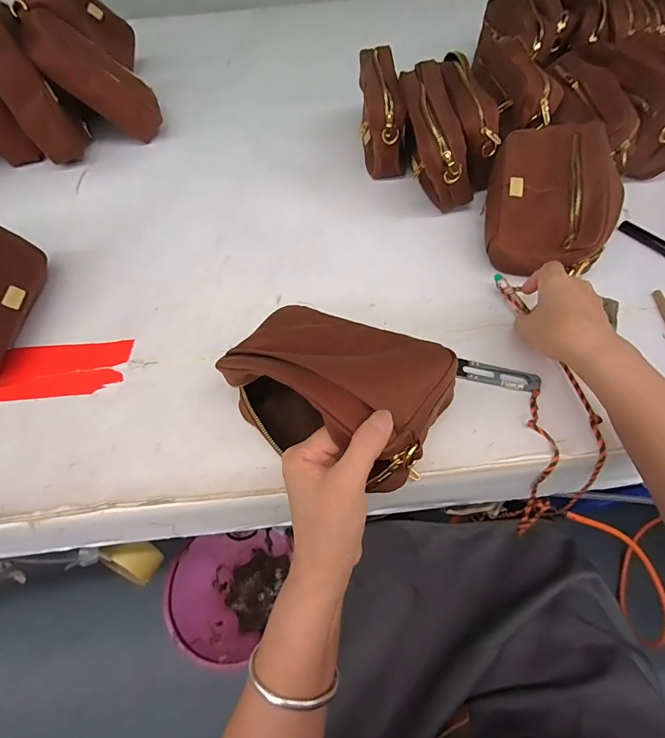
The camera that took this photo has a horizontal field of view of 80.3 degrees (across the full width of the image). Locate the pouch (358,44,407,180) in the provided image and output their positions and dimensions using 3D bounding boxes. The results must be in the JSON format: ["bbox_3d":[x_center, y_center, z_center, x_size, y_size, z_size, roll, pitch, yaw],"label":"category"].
[{"bbox_3d":[0.075,-0.383,0.589,0.059,0.117,0.164,-7,57,-1],"label":"pouch"}]

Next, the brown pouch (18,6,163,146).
[{"bbox_3d":[-0.377,-0.468,0.638,0.072,0.205,0.088,-38,55,23],"label":"brown pouch"}]

